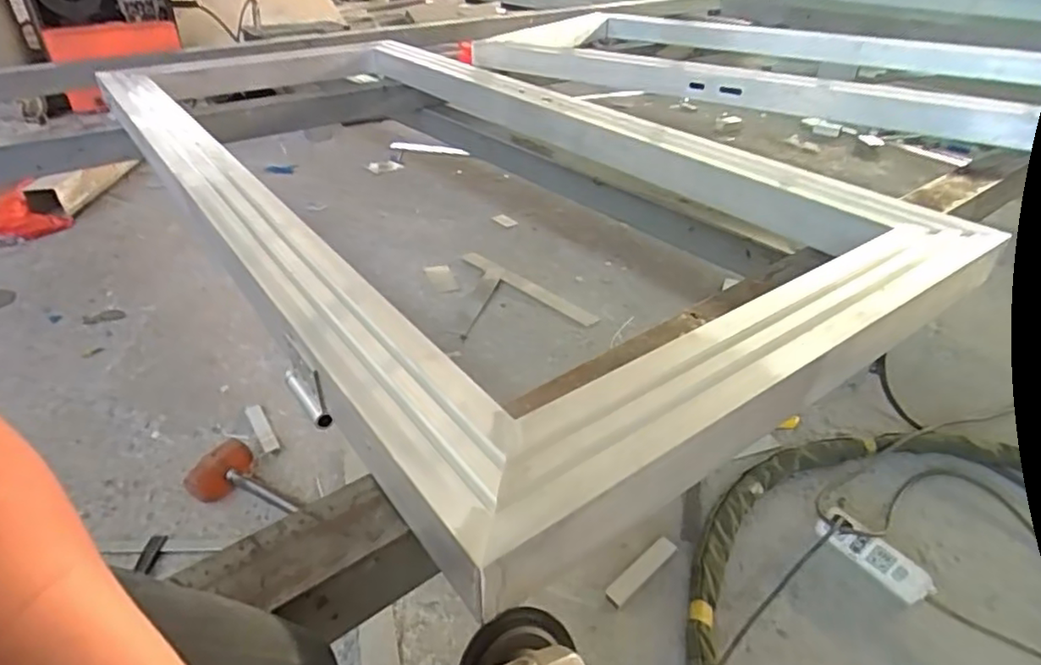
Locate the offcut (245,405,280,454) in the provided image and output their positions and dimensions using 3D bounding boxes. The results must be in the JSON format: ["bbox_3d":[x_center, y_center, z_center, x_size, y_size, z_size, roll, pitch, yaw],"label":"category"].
[{"bbox_3d":[-0.504,0.187,1.199,0.030,0.016,0.134,-22,41,-29],"label":"offcut"}]

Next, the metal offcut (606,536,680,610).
[{"bbox_3d":[0.186,0.366,0.947,0.145,0.009,0.033,-28,44,-34],"label":"metal offcut"}]

